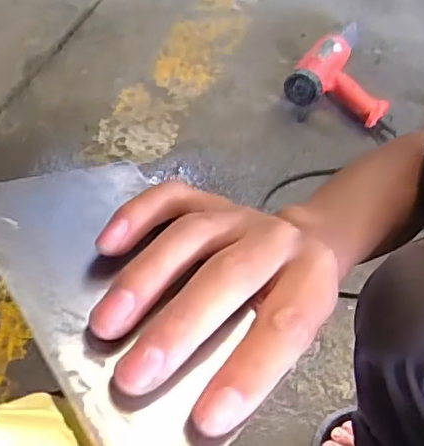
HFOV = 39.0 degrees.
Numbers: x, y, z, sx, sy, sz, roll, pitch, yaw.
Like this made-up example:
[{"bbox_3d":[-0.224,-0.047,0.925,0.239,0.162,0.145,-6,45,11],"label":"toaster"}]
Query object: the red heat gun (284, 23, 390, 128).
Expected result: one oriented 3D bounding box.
[{"bbox_3d":[0.273,-0.300,1.143,0.185,0.064,0.267,25,54,19],"label":"red heat gun"}]

